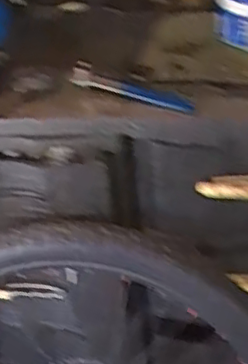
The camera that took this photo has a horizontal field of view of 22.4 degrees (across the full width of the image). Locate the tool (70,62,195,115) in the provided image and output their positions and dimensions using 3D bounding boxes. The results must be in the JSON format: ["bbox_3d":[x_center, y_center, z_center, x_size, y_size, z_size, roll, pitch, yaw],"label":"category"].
[{"bbox_3d":[0.009,-0.135,0.895,0.195,0.026,0.031,19,47,25],"label":"tool"}]

